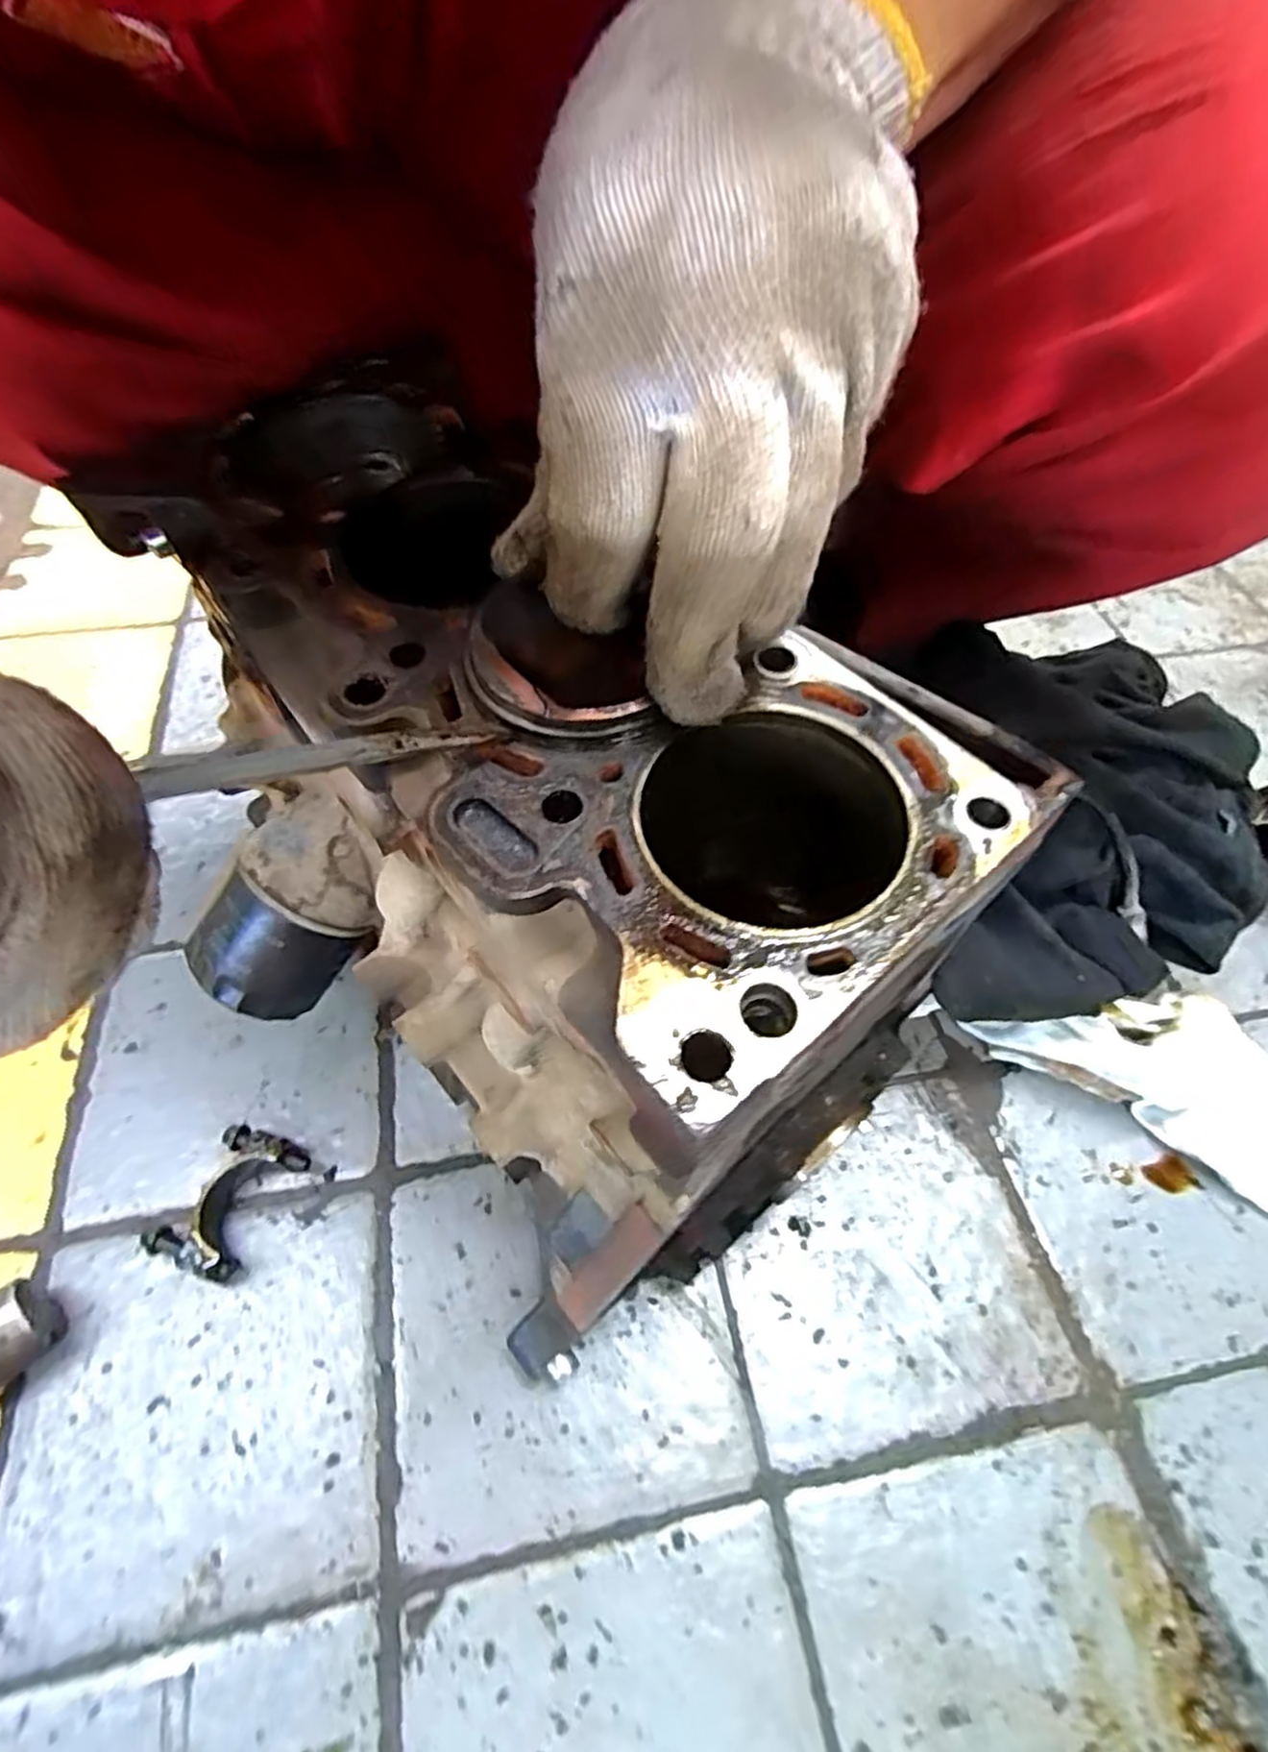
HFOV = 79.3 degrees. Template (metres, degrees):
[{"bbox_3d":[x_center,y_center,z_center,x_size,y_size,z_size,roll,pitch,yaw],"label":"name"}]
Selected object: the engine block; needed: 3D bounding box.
[{"bbox_3d":[-0.062,-0.007,0.304,0.198,0.201,0.307,-33,62,-24],"label":"engine block"}]

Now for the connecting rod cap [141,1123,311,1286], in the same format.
[{"bbox_3d":[-0.192,0.153,0.361,0.045,0.021,0.064,22,56,12],"label":"connecting rod cap"}]

